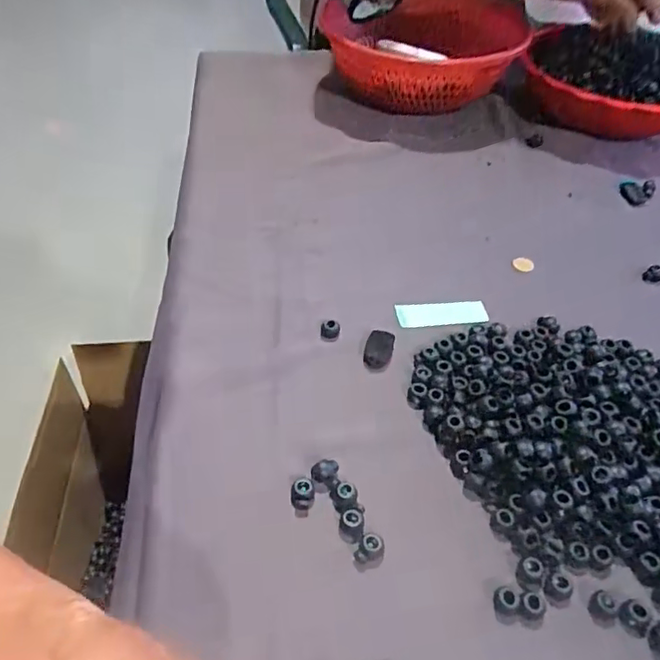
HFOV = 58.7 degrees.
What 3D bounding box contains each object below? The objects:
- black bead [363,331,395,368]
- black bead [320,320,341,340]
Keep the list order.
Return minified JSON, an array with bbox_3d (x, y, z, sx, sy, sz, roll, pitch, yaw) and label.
[{"bbox_3d":[0.040,0.016,0.475,0.022,0.010,0.032,9,47,7],"label":"black bead"},{"bbox_3d":[0.000,-0.001,0.488,0.016,0.009,0.015,1,46,-1],"label":"black bead"}]

